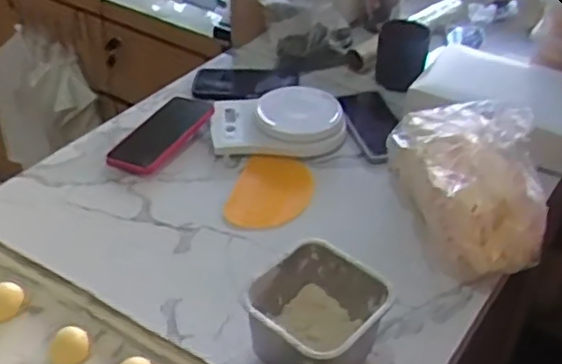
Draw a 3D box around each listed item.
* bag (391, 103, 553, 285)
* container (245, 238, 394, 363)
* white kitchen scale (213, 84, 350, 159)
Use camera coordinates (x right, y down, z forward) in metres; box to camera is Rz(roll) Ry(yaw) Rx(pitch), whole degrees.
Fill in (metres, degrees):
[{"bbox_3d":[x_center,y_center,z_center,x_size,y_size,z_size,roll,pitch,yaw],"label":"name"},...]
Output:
[{"bbox_3d":[0.212,-0.011,0.755,0.111,0.146,0.219,-5,39,-13],"label":"bag"},{"bbox_3d":[0.031,0.138,0.636,0.113,0.096,0.113,31,45,29],"label":"container"},{"bbox_3d":[-0.002,-0.087,0.928,0.191,0.049,0.119,5,38,-1],"label":"white kitchen scale"}]

